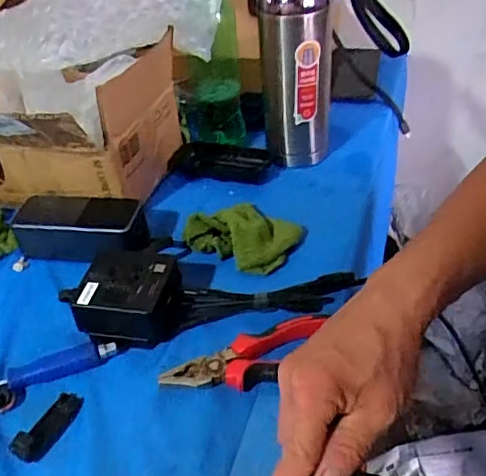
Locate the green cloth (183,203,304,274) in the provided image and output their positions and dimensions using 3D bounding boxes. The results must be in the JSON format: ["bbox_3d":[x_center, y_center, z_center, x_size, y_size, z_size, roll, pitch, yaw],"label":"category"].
[{"bbox_3d":[0.002,-0.007,0.577,0.099,0.024,0.086,20,48,28],"label":"green cloth"}]

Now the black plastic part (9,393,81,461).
[{"bbox_3d":[-0.150,0.141,0.430,0.023,0.016,0.060,15,46,23],"label":"black plastic part"}]

